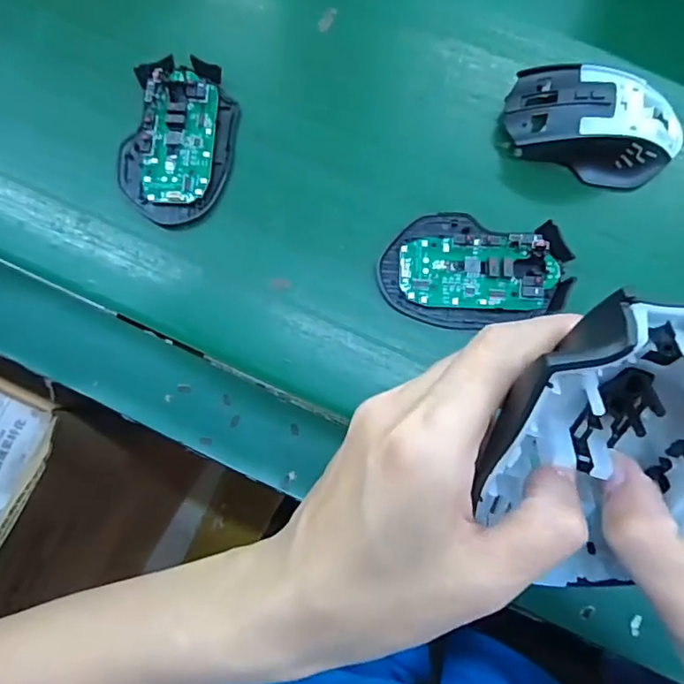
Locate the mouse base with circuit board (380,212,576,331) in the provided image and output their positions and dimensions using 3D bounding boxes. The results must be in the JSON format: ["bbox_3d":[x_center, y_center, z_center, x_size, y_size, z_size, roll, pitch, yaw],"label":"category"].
[{"bbox_3d":[0.083,-0.045,0.334,0.113,0.018,0.074,5,77,2],"label":"mouse base with circuit board"}]

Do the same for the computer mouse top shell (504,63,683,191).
[{"bbox_3d":[0.166,-0.146,0.348,0.115,0.036,0.071,13,78,3],"label":"computer mouse top shell"}]

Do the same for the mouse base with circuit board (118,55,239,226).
[{"bbox_3d":[-0.109,-0.134,0.357,0.071,0.021,0.110,11,77,3],"label":"mouse base with circuit board"}]

